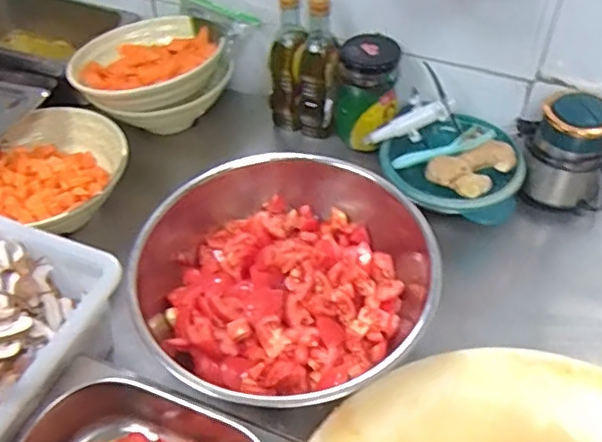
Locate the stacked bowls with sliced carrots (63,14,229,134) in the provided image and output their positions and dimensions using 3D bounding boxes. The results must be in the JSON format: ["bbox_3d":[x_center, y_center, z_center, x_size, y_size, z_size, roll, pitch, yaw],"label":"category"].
[{"bbox_3d":[-0.226,-0.211,0.923,0.207,0.109,0.216,-1,48,1],"label":"stacked bowls with sliced carrots"}]

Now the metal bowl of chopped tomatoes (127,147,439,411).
[{"bbox_3d":[-0.017,0.074,0.675,0.301,0.111,0.316,-1,48,1],"label":"metal bowl of chopped tomatoes"}]

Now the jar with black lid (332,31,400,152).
[{"bbox_3d":[0.097,-0.178,0.857,0.079,0.139,0.092,-30,54,-22],"label":"jar with black lid"}]

